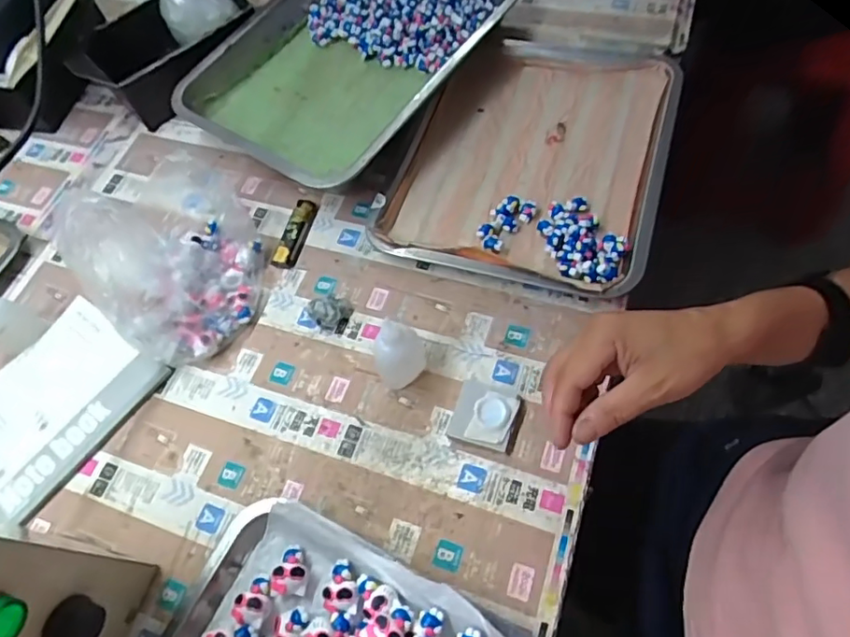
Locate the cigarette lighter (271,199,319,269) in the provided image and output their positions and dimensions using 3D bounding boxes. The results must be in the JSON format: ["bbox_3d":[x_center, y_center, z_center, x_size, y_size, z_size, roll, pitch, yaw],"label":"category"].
[{"bbox_3d":[-0.136,-0.090,0.595,0.025,0.016,0.080,11,64,12],"label":"cigarette lighter"}]

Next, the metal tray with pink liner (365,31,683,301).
[{"bbox_3d":[0.109,-0.165,0.588,0.257,0.045,0.295,14,65,13],"label":"metal tray with pink liner"}]

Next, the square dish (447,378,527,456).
[{"bbox_3d":[0.052,0.079,0.470,0.055,0.018,0.052,14,65,13],"label":"square dish"}]

